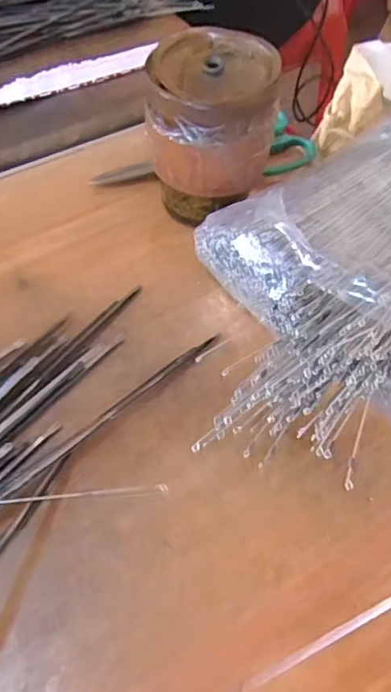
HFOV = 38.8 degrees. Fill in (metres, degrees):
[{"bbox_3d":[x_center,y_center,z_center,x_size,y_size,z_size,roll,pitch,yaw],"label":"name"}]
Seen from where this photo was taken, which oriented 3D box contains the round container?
[{"bbox_3d":[0.008,-0.146,0.391,0.084,0.112,0.090,2,55,-3],"label":"round container"}]

